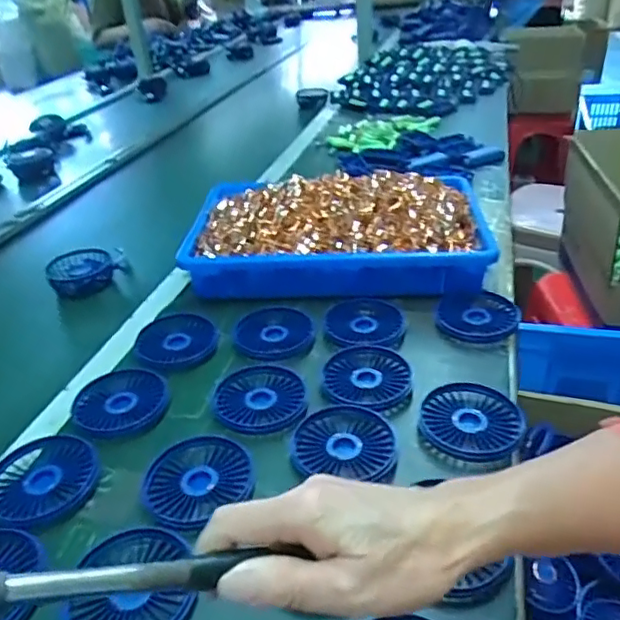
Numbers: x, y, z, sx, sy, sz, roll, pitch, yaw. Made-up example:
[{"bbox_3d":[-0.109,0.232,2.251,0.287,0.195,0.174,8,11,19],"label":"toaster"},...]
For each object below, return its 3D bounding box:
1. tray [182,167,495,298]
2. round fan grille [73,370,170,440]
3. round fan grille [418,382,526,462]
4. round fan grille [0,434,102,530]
[{"bbox_3d":[0.035,-0.109,0.758,0.368,0.093,0.237,-1,33,6],"label":"tray"},{"bbox_3d":[-0.178,0.089,0.548,0.084,0.013,0.087,-3,32,2],"label":"round fan grille"},{"bbox_3d":[0.139,0.094,0.500,0.083,0.014,0.084,-3,32,2],"label":"round fan grille"},{"bbox_3d":[-0.218,0.139,0.471,0.087,0.013,0.086,-3,32,2],"label":"round fan grille"}]

